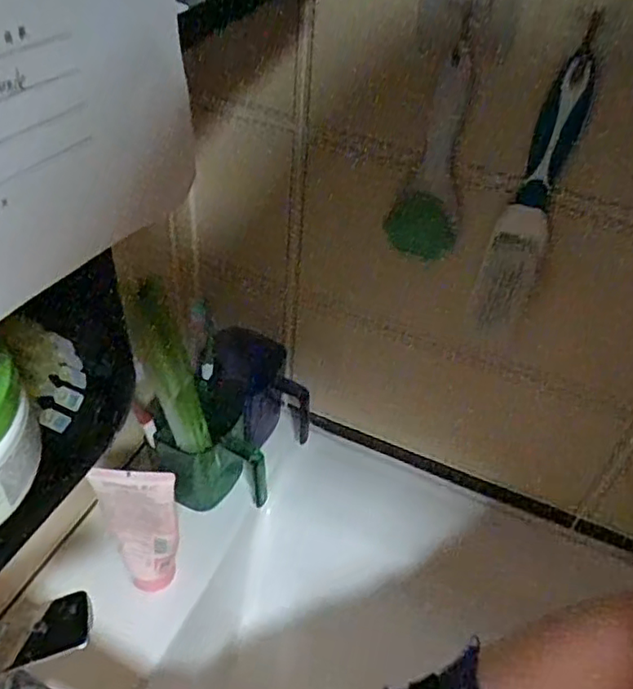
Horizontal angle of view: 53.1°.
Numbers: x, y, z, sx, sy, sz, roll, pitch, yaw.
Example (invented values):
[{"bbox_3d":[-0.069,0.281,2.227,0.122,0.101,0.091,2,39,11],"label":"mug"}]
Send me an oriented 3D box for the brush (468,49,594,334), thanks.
[{"bbox_3d":[0.131,-0.079,0.397,0.034,0.198,0.025,22,46,17],"label":"brush"}]

